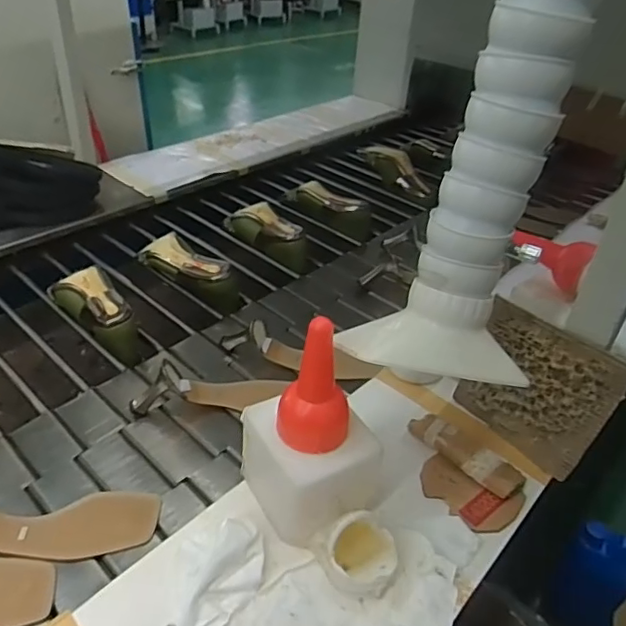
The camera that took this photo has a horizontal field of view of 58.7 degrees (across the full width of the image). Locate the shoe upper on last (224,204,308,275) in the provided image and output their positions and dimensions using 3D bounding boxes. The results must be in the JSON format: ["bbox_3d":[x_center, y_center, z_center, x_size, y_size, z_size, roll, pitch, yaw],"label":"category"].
[{"bbox_3d":[-0.084,-0.162,1.100,0.206,0.060,0.061,29,43,30],"label":"shoe upper on last"}]

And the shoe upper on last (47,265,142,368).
[{"bbox_3d":[-0.339,0.002,0.884,0.081,0.077,0.204,-25,45,-33],"label":"shoe upper on last"}]

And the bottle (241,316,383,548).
[{"bbox_3d":[-0.003,0.116,0.549,0.101,0.220,0.126,-25,47,-31],"label":"bottle"}]

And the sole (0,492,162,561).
[{"bbox_3d":[-0.282,0.218,0.610,0.210,0.060,0.077,-1,37,-6],"label":"sole"}]

